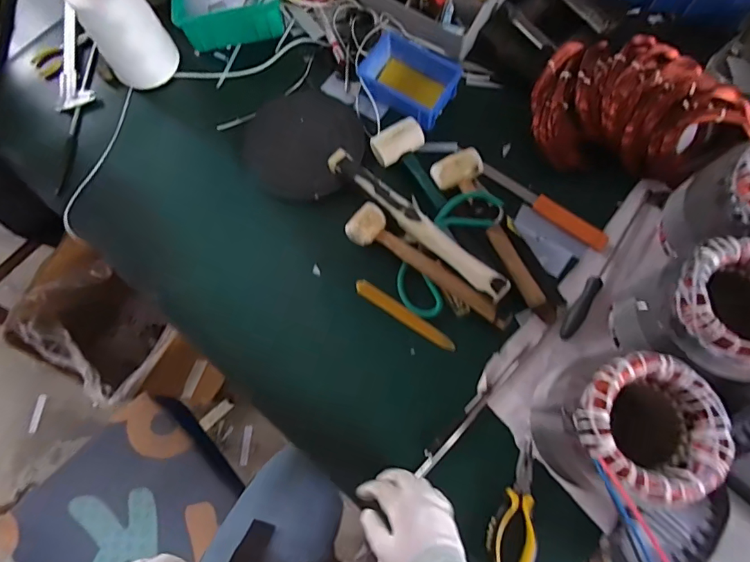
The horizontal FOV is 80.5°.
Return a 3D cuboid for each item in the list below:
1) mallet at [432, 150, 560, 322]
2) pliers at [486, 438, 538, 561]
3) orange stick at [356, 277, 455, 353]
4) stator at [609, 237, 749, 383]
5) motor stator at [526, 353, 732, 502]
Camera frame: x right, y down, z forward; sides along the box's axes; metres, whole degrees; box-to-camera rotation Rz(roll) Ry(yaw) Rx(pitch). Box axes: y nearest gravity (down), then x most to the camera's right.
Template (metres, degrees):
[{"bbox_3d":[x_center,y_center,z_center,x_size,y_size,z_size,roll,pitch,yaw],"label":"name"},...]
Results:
[{"bbox_3d":[0.176,-0.067,0.648,0.069,0.037,0.284,-25,75,-5],"label":"mallet"},{"bbox_3d":[0.173,0.281,0.557,0.057,0.013,0.149,6,75,4],"label":"pliers"},{"bbox_3d":[0.043,0.049,0.640,0.165,0.008,0.023,34,78,11],"label":"orange stick"},{"bbox_3d":[0.397,0.037,0.537,0.146,0.153,0.146,23,76,8],"label":"stator"},{"bbox_3d":[0.270,0.154,0.491,0.144,0.139,0.134,-1,74,2],"label":"motor stator"}]

